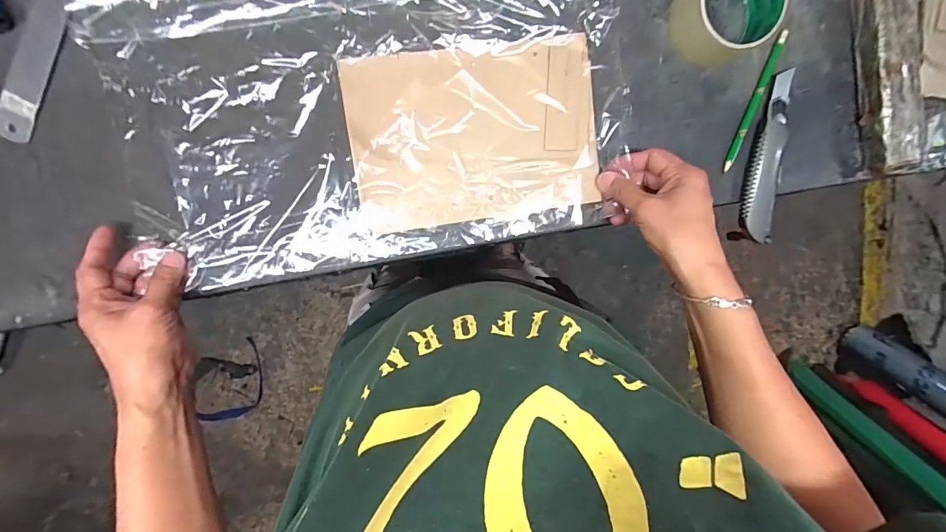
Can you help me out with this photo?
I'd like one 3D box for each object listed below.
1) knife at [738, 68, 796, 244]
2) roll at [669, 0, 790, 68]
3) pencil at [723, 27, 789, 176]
[{"bbox_3d":[0.319,-0.115,0.428,0.039,0.013,0.173,6,98,-5],"label":"knife"},{"bbox_3d":[0.249,-0.252,0.383,0.094,0.046,0.093,-1,99,-4],"label":"roll"},{"bbox_3d":[0.299,-0.173,0.422,0.011,0.008,0.147,18,97,-6],"label":"pencil"}]

